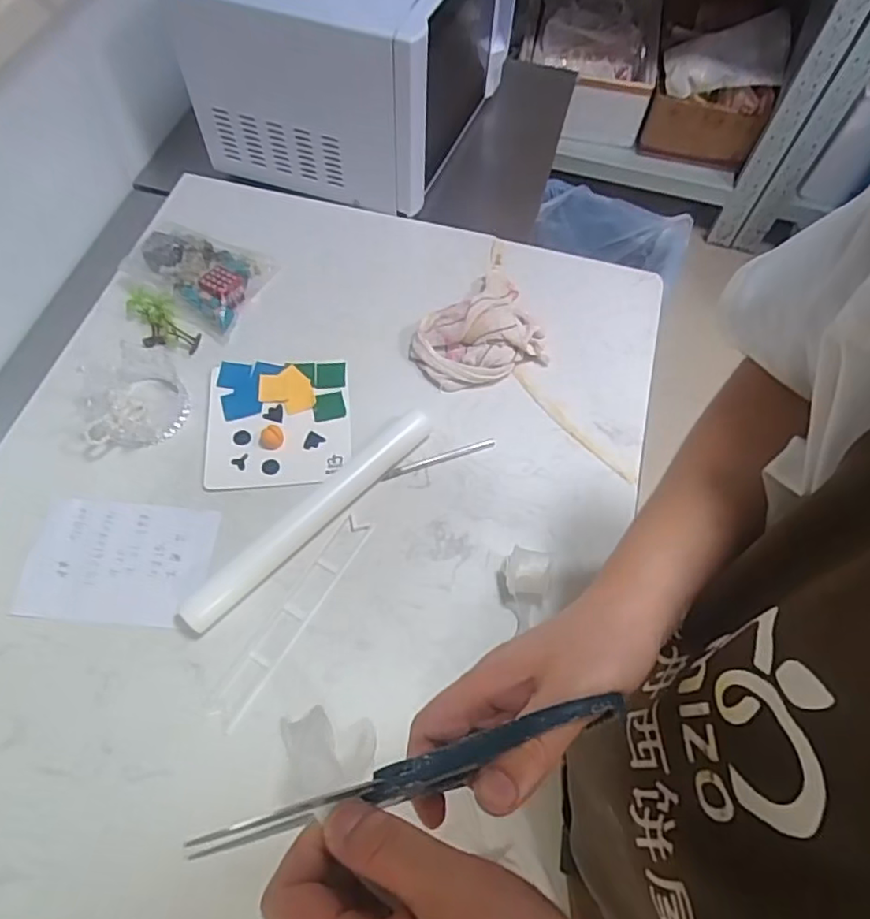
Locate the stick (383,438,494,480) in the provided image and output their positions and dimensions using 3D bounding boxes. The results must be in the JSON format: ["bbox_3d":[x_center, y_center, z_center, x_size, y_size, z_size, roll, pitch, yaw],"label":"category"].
[{"bbox_3d":[0.004,-0.002,0.699,0.136,0.004,0.012,-17,64,-10],"label":"stick"}]

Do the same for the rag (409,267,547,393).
[{"bbox_3d":[0.048,-0.169,0.757,0.167,0.043,0.158,-22,65,-13],"label":"rag"}]

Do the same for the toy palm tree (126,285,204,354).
[{"bbox_3d":[-0.349,-0.176,0.760,0.057,0.034,0.113,-37,69,-19],"label":"toy palm tree"}]

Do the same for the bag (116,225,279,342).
[{"bbox_3d":[-0.318,-0.246,0.790,0.170,0.038,0.129,22,64,10],"label":"bag"}]

